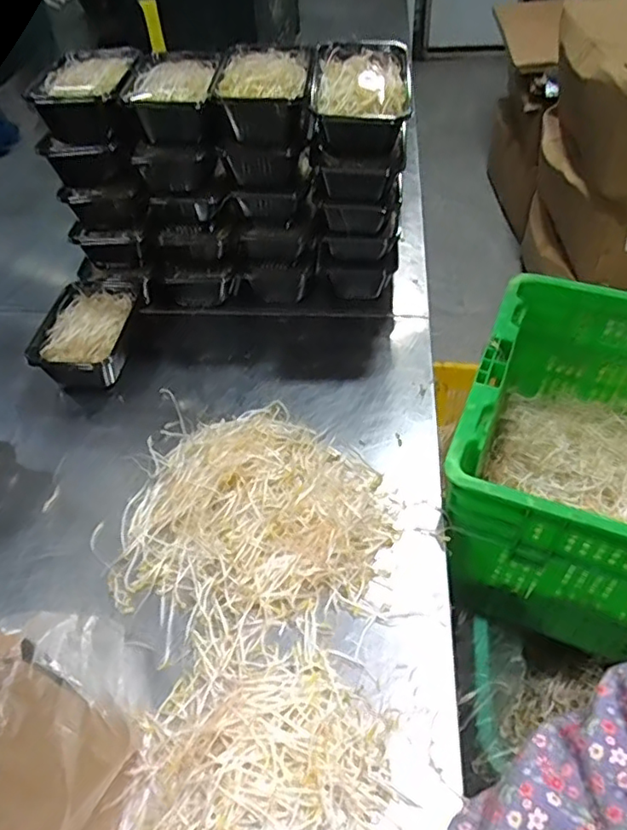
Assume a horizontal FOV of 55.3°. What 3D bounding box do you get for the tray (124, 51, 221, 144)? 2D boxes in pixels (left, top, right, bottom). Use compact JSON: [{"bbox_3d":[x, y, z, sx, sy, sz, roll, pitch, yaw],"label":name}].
[{"bbox_3d":[-0.181,-0.429,0.799,0.113,0.057,0.175,-4,48,-1],"label":"tray"}]

